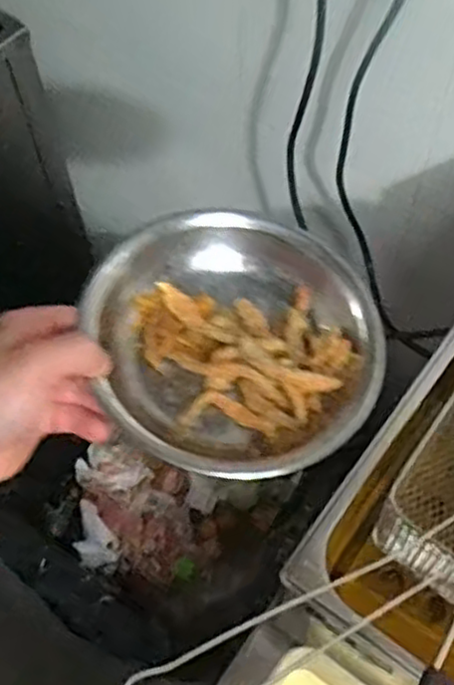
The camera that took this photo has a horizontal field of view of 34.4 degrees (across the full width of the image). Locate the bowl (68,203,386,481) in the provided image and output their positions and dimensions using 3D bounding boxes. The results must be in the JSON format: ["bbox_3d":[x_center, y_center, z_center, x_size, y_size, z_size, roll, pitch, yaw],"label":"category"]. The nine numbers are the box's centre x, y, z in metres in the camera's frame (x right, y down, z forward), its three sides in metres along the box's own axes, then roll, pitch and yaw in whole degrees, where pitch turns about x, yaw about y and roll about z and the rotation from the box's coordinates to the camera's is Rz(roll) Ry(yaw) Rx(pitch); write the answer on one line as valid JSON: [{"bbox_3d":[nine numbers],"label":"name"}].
[{"bbox_3d":[0.005,0.001,0.441,0.167,0.053,0.161,0,58,1],"label":"bowl"}]

